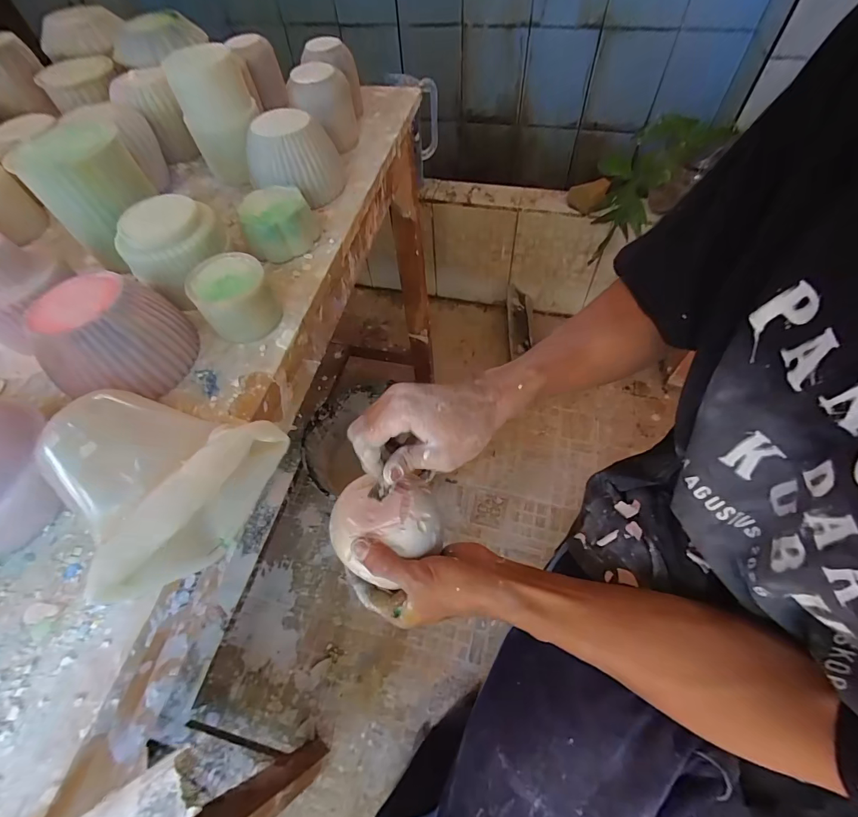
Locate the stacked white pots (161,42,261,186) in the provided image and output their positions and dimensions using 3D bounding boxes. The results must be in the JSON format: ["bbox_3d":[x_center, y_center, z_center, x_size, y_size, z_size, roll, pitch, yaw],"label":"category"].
[{"bbox_3d":[-0.243,-0.352,0.475,0.074,0.115,0.093,-7,58,0],"label":"stacked white pots"}]

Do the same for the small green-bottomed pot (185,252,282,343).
[{"bbox_3d":[-0.172,-0.099,0.357,0.062,0.048,0.063,-24,59,-10],"label":"small green-bottomed pot"}]

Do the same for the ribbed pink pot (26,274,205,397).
[{"bbox_3d":[-0.252,-0.055,0.322,0.082,0.072,0.084,-2,58,3],"label":"ribbed pink pot"}]

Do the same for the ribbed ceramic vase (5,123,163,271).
[{"bbox_3d":[-0.315,-0.212,0.387,0.075,0.101,0.087,-4,58,2],"label":"ribbed ceramic vase"}]

